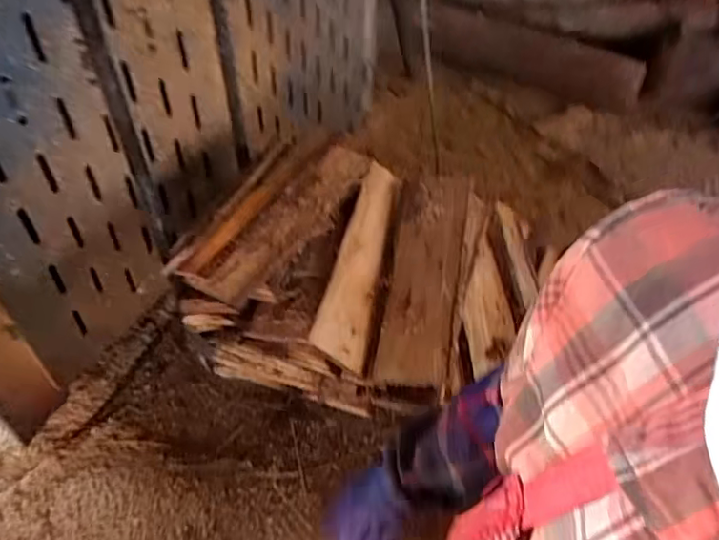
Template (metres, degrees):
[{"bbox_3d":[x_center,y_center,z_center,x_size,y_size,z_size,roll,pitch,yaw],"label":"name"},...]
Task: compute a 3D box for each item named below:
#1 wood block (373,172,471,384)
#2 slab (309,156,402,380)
[{"bbox_3d":[0.142,-0.002,1.309,0.148,0.078,0.596,9,49,7],"label":"wood block"},{"bbox_3d":[0.010,-0.052,1.290,0.103,0.050,0.547,9,49,7],"label":"slab"}]

